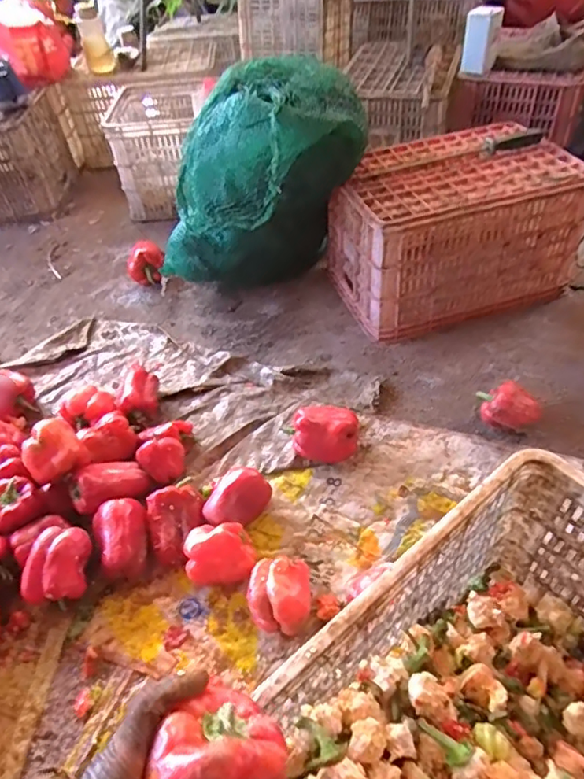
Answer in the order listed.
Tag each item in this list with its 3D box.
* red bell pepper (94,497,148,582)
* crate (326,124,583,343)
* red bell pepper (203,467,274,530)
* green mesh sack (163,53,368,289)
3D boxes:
[{"bbox_3d":[-0.275,0.243,0.924,0.084,0.074,0.116,-21,48,-13],"label":"red bell pepper"},{"bbox_3d":[0.359,-0.378,1.322,0.508,0.279,0.355,-17,48,-10],"label":"crate"},{"bbox_3d":[-0.098,0.187,0.962,0.074,0.068,0.115,32,58,30],"label":"red bell pepper"},{"bbox_3d":[-0.070,-0.431,1.279,0.416,0.456,0.293,-33,52,-23],"label":"green mesh sack"}]

